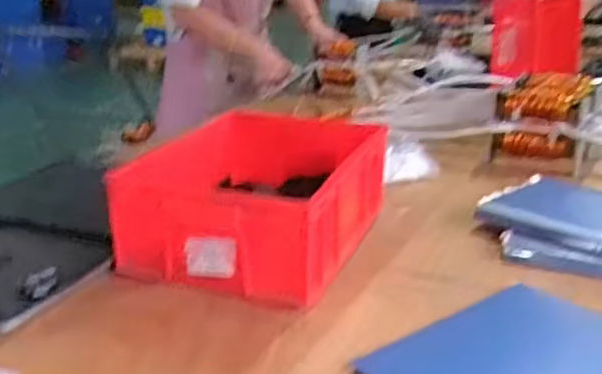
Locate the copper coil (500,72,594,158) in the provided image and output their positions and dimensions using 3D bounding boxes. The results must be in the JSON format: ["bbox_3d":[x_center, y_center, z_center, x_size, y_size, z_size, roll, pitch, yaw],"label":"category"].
[{"bbox_3d":[0.537,-0.157,1.553,0.166,0.139,0.255,10,22,26],"label":"copper coil"}]

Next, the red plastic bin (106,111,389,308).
[{"bbox_3d":[-0.065,0.012,1.076,0.297,0.134,0.368,7,21,20],"label":"red plastic bin"}]

